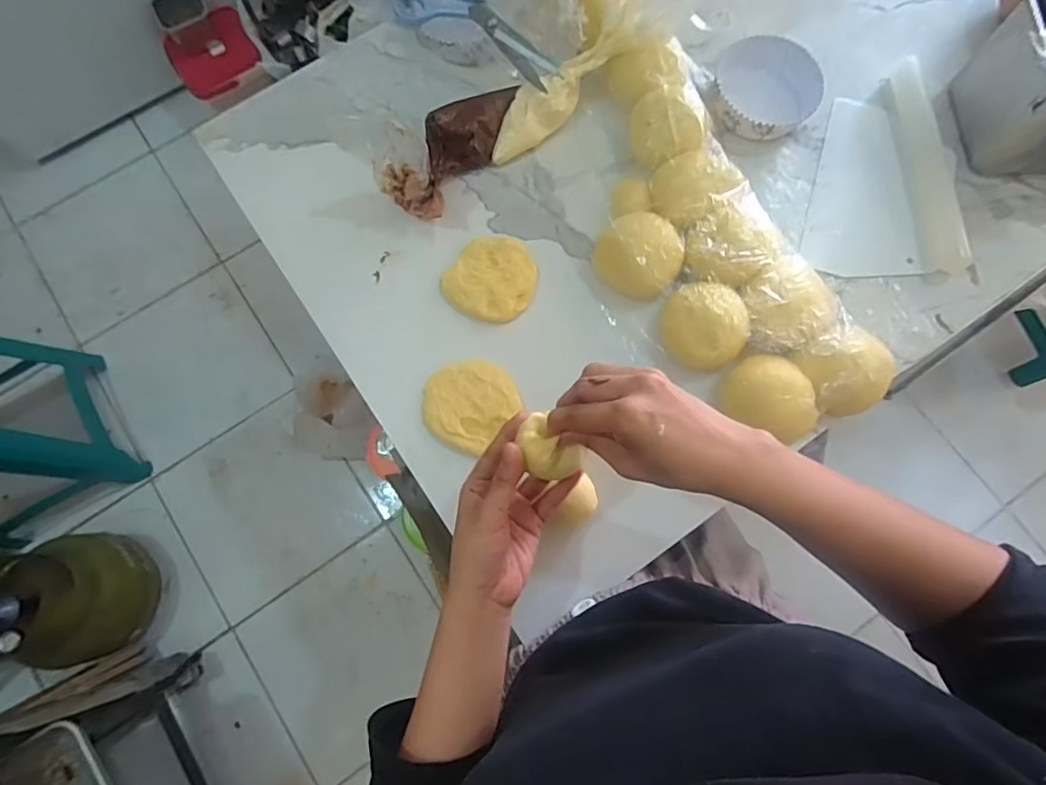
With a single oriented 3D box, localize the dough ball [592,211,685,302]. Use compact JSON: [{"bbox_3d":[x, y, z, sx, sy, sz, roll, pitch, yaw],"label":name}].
[{"bbox_3d":[0.108,-0.124,0.484,0.070,0.038,0.077,-39,80,-8],"label":"dough ball"}]

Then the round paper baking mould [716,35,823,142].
[{"bbox_3d":[0.240,-0.297,0.530,0.096,0.035,0.094,0,77,1],"label":"round paper baking mould"}]

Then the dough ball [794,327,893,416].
[{"bbox_3d":[0.274,-0.013,0.466,0.069,0.054,0.063,0,77,1],"label":"dough ball"}]

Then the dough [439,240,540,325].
[{"bbox_3d":[-0.027,-0.107,0.506,0.079,0.010,0.083,0,77,1],"label":"dough"}]

